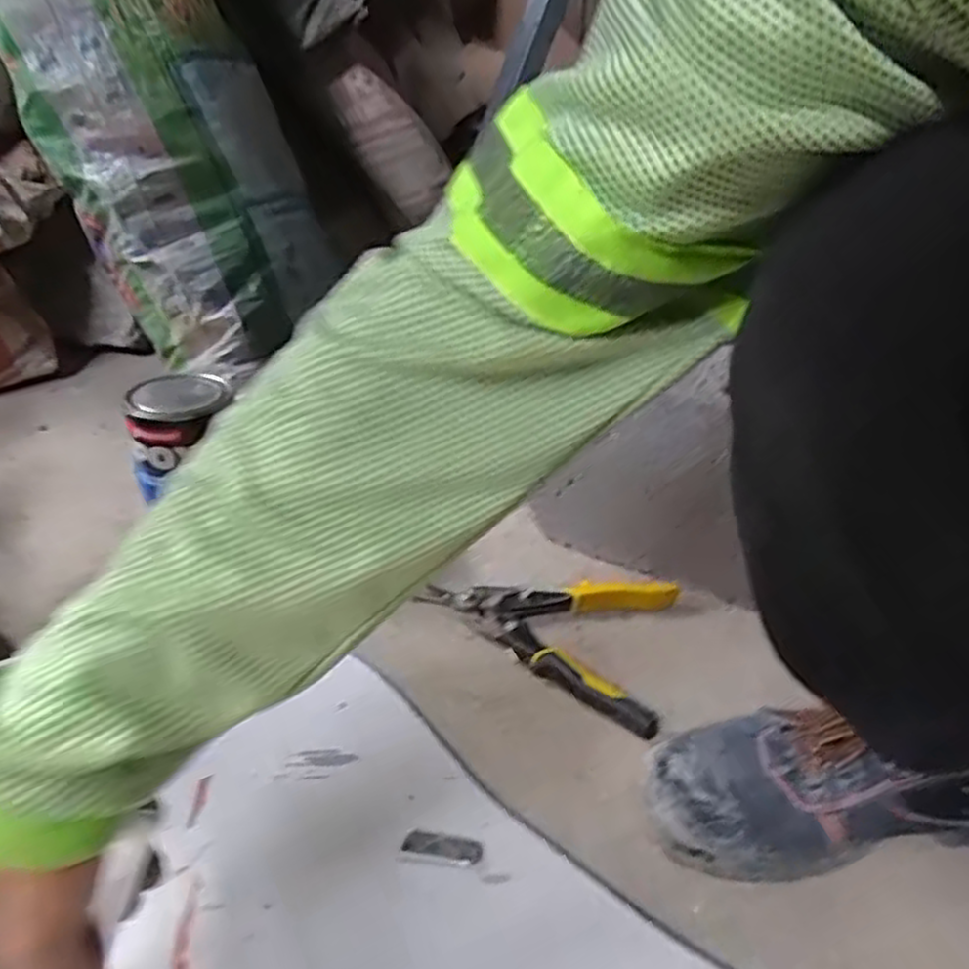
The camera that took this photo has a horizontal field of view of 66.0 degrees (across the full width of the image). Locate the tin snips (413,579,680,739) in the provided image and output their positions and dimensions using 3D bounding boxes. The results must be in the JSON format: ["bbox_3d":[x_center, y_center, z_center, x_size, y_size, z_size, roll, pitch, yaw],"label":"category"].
[{"bbox_3d":[0.080,0.113,0.663,0.220,0.026,0.157,24,37,29],"label":"tin snips"}]

